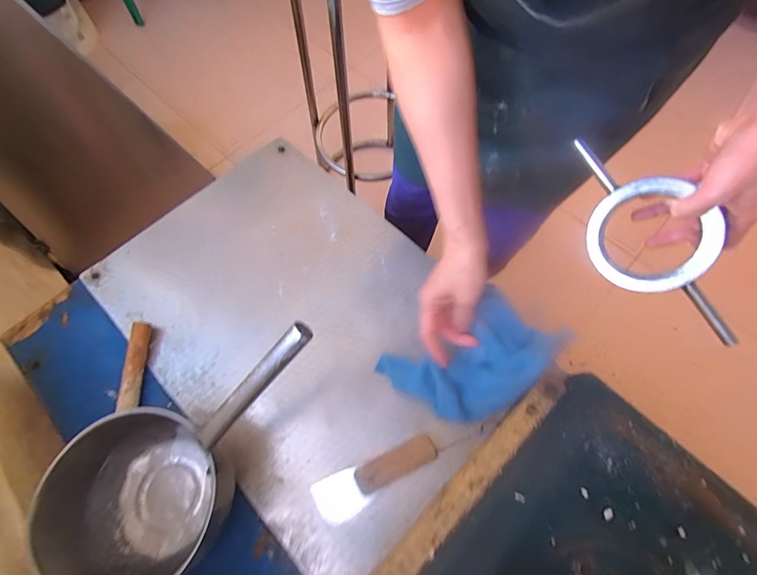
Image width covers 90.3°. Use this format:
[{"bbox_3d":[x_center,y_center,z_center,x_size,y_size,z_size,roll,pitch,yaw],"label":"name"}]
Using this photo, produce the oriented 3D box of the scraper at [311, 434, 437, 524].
[{"bbox_3d":[-0.002,0.214,0.422,0.142,0.019,0.045,-22,68,-7],"label":"scraper"}]

